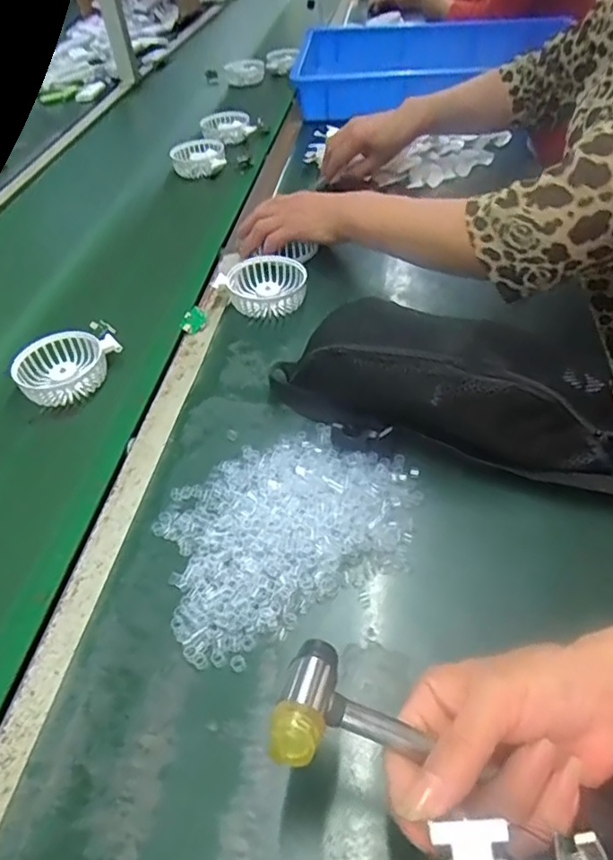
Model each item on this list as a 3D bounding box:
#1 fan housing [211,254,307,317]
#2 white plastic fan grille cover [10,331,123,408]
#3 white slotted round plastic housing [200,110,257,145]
[{"bbox_3d":[-0.047,-0.162,0.671,0.091,0.033,0.083,-3,46,4],"label":"fan housing"},{"bbox_3d":[-0.245,-0.065,0.598,0.083,0.035,0.084,5,47,11],"label":"white plastic fan grille cover"},{"bbox_3d":[-0.139,-0.548,1.060,0.099,0.040,0.061,-4,46,3],"label":"white slotted round plastic housing"}]

